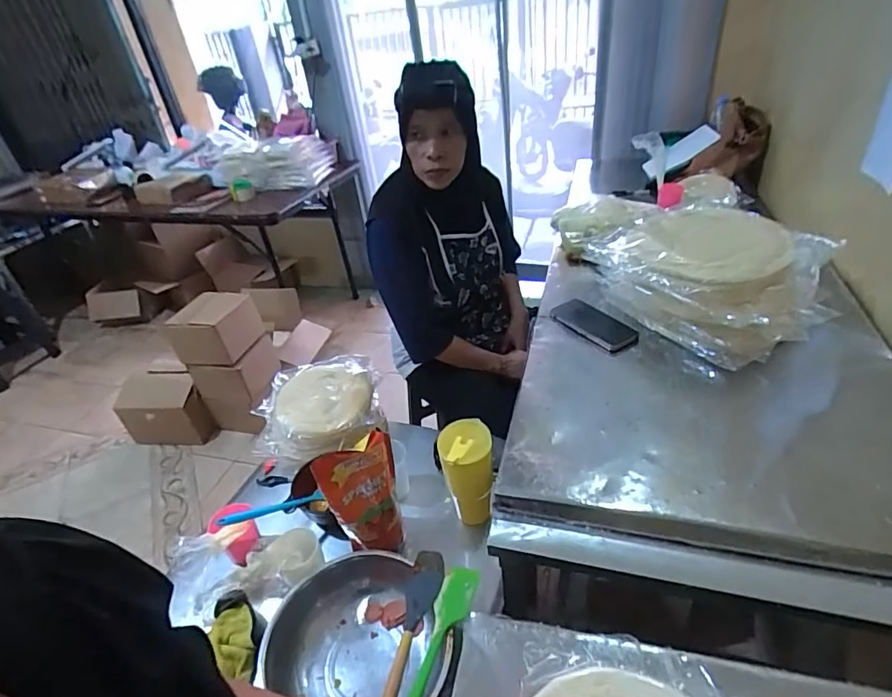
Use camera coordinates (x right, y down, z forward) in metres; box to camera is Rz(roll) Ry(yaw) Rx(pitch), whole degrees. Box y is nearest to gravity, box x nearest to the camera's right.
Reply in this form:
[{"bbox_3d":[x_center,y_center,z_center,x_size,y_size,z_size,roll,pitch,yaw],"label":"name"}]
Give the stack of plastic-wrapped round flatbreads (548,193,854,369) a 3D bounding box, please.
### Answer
[{"bbox_3d":[0.515,-0.147,0.962,0.316,0.149,0.363,-25,39,-23],"label":"stack of plastic-wrapped round flatbreads"}]

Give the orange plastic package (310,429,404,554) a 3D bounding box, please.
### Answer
[{"bbox_3d":[-0.138,0.247,0.822,0.116,0.217,0.082,-12,35,-7],"label":"orange plastic package"}]

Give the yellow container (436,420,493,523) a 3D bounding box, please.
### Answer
[{"bbox_3d":[0.039,0.219,0.873,0.086,0.174,0.086,-7,35,1],"label":"yellow container"}]

